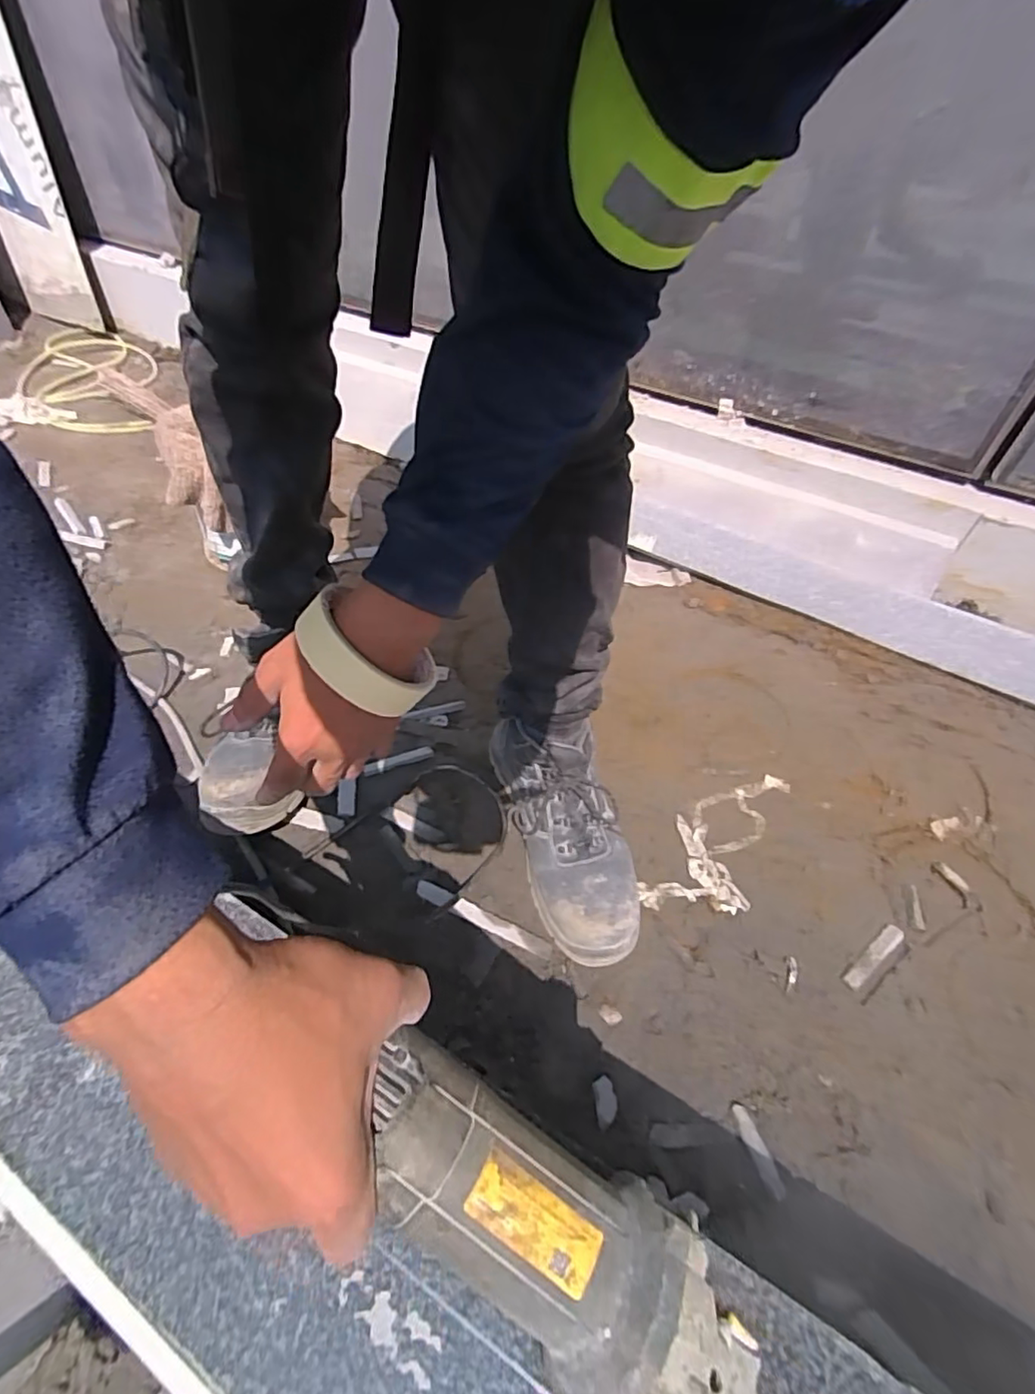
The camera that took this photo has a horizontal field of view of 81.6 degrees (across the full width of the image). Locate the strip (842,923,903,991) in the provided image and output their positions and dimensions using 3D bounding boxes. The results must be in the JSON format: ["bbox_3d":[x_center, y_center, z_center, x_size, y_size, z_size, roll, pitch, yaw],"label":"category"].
[{"bbox_3d":[0.375,0.270,0.627,0.096,0.006,0.018,-29,56,-26],"label":"strip"}]

